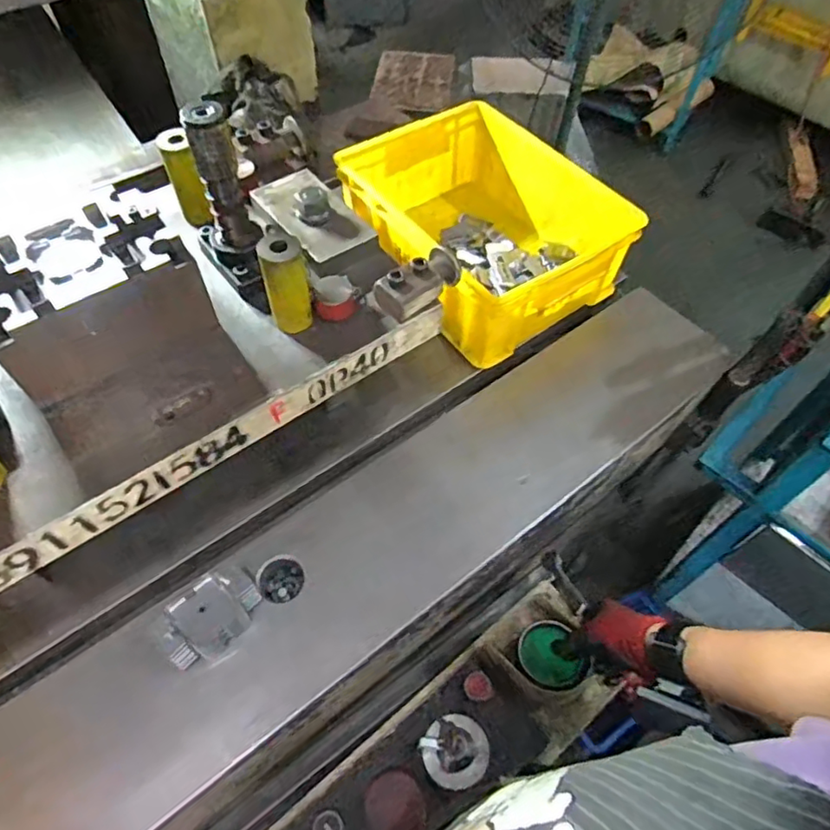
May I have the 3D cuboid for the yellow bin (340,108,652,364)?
[{"bbox_3d":[0.090,-0.253,0.805,0.268,0.151,0.343,-29,62,-20],"label":"yellow bin"}]

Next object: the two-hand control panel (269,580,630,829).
[{"bbox_3d":[-0.009,0.398,0.602,0.537,0.094,0.143,-33,63,-23],"label":"two-hand control panel"}]

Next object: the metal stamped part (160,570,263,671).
[{"bbox_3d":[-0.190,0.187,0.542,0.093,0.043,0.060,-30,62,-20],"label":"metal stamped part"}]

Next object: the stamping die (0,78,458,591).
[{"bbox_3d":[-0.298,-0.115,0.536,0.605,0.195,0.331,-33,63,-21],"label":"stamping die"}]

